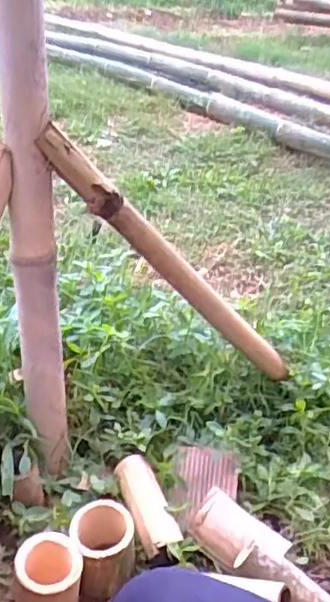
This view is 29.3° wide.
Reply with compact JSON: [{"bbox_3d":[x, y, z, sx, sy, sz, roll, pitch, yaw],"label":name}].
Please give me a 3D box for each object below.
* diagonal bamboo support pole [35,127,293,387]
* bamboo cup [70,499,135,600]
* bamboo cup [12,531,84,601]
[{"bbox_3d":[0.023,-0.041,0.899,0.046,0.563,0.033,-45,36,4],"label":"diagonal bamboo support pole"},{"bbox_3d":[-0.081,0.326,0.827,0.078,0.095,0.080,2,29,-1],"label":"bamboo cup"},{"bbox_3d":[-0.142,0.353,0.770,0.080,0.112,0.077,2,29,-1],"label":"bamboo cup"}]

